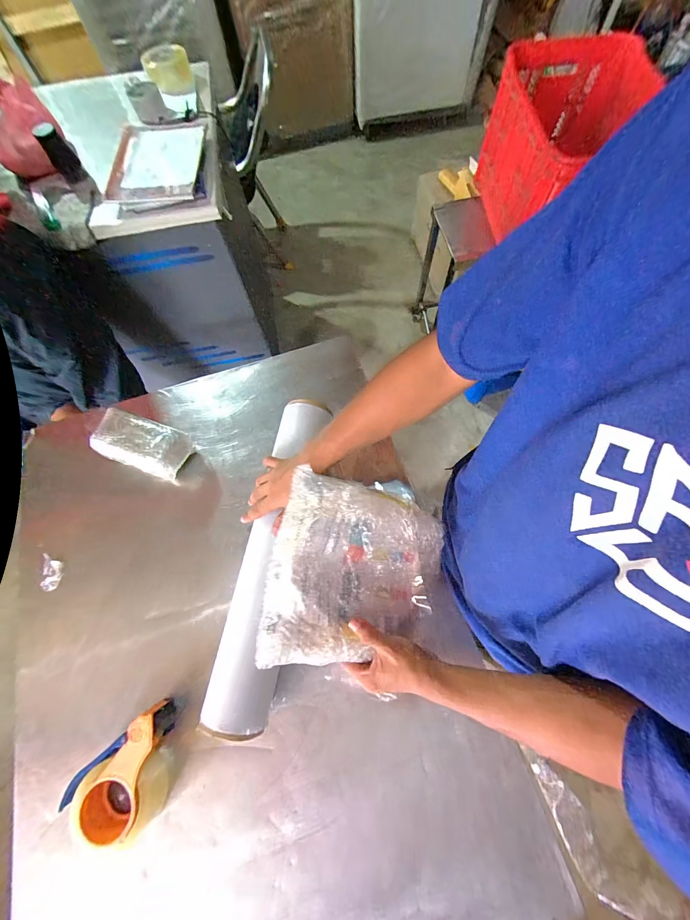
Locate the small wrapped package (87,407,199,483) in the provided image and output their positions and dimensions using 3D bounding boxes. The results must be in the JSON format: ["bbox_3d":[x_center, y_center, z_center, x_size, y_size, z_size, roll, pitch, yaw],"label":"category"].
[{"bbox_3d":[-0.385,-0.025,0.656,0.170,0.089,0.098,16,72,8],"label":"small wrapped package"}]

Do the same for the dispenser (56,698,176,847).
[{"bbox_3d":[-0.307,0.469,0.501,0.152,0.085,0.120,-42,73,-11],"label":"dispenser"}]

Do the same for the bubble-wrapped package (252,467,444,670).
[{"bbox_3d":[0.018,0.152,0.459,0.229,0.025,0.237,10,84,-13],"label":"bubble-wrapped package"}]

